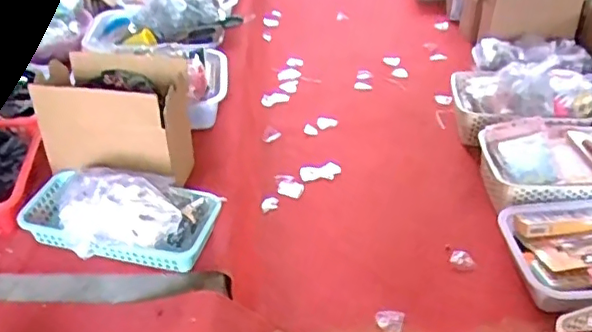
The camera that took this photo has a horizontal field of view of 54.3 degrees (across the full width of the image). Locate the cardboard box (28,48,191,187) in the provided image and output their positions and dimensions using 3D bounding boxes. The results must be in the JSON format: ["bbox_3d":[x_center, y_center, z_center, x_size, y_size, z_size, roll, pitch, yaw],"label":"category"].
[{"bbox_3d":[-0.277,-0.081,0.905,0.220,0.137,0.147,6,37,9],"label":"cardboard box"}]

